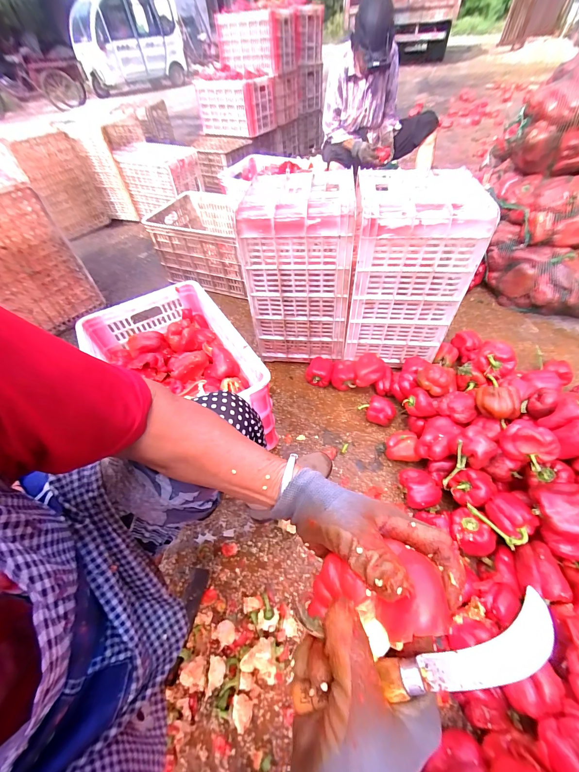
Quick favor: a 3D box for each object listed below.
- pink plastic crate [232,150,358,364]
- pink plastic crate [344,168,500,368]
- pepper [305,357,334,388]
[{"bbox_3d":[0.021,-0.342,0.915,0.286,0.456,0.295,-3,51,2],"label":"pink plastic crate"},{"bbox_3d":[0.336,-0.344,0.878,0.290,0.437,0.317,6,51,9],"label":"pink plastic crate"},{"bbox_3d":[0.101,-0.047,0.986,0.085,0.071,0.100,6,51,9],"label":"pepper"}]

